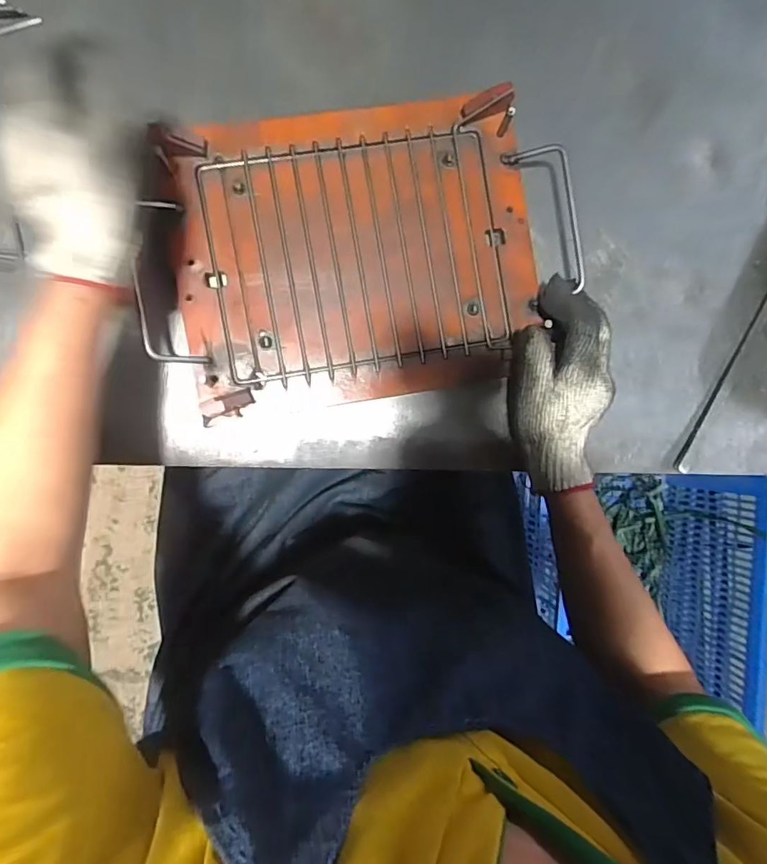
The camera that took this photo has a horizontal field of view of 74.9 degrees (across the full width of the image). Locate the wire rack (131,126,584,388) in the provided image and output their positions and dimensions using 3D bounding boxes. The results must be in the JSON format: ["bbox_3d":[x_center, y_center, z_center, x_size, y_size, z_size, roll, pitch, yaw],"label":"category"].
[{"bbox_3d":[-0.012,-0.153,0.426,0.350,0.027,0.195,-11,90,-6],"label":"wire rack"}]

